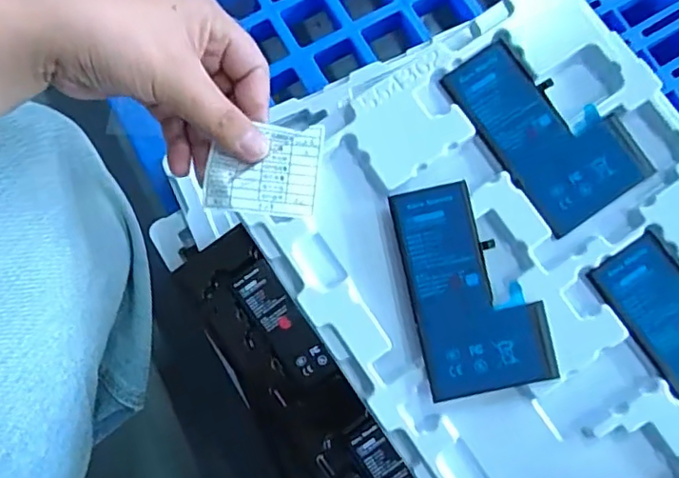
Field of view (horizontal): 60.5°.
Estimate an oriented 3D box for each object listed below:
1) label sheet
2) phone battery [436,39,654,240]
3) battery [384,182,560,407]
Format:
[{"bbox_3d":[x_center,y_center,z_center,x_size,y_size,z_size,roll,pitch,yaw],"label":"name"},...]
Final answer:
[{"bbox_3d":[-0.039,-0.036,0.300,0.058,0.004,0.046,4,82,2],"label":"label sheet"},{"bbox_3d":[0.107,-0.058,0.302,0.061,0.007,0.101,-34,80,-6],"label":"phone battery"},{"bbox_3d":[0.066,0.023,0.288,0.061,0.005,0.102,-12,84,2],"label":"battery"}]

